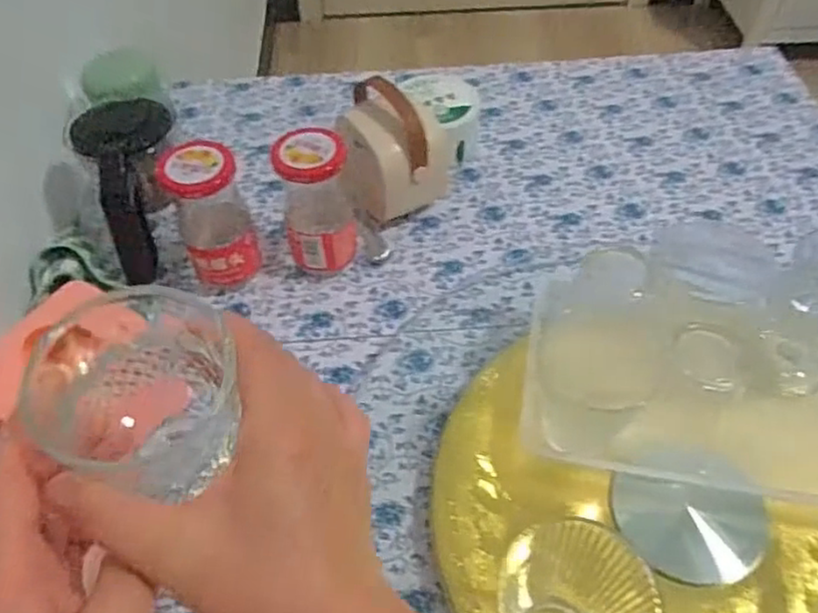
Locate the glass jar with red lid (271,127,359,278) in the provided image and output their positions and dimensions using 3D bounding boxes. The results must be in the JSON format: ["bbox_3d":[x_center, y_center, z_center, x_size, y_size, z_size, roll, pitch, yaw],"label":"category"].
[{"bbox_3d":[-0.076,-0.082,0.562,0.059,0.126,0.064,-5,52,-3],"label":"glass jar with red lid"}]

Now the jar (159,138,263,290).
[{"bbox_3d":[-0.158,-0.068,0.551,0.054,0.124,0.058,0,52,0],"label":"jar"}]

